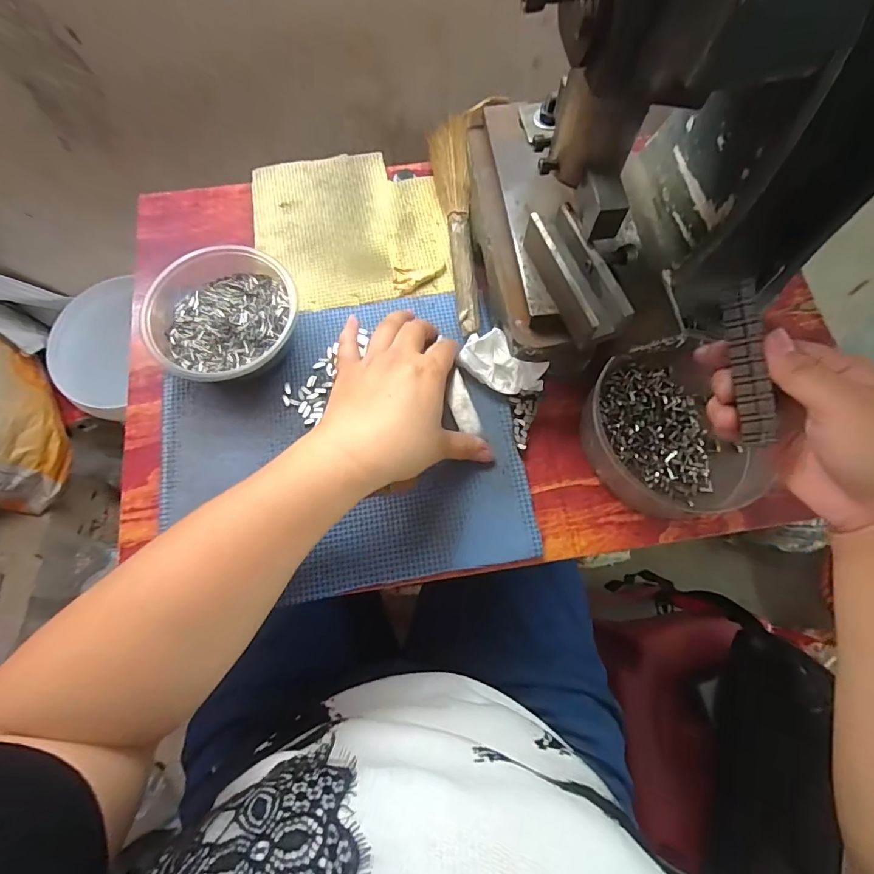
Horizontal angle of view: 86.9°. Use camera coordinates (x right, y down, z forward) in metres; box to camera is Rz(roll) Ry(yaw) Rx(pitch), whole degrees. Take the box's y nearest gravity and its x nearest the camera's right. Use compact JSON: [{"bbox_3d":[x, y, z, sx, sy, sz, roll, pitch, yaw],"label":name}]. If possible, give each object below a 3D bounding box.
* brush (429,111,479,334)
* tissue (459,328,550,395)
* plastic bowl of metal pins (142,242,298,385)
[{"bbox_3d":[0.016,-0.190,0.411,0.037,0.025,0.225,-3,72,-1],"label":"brush"},{"bbox_3d":[0.050,-0.056,0.365,0.063,0.033,0.037,41,76,12],"label":"tissue"},{"bbox_3d":[-0.163,-0.091,0.363,0.107,0.049,0.113,0,72,0],"label":"plastic bowl of metal pins"}]

